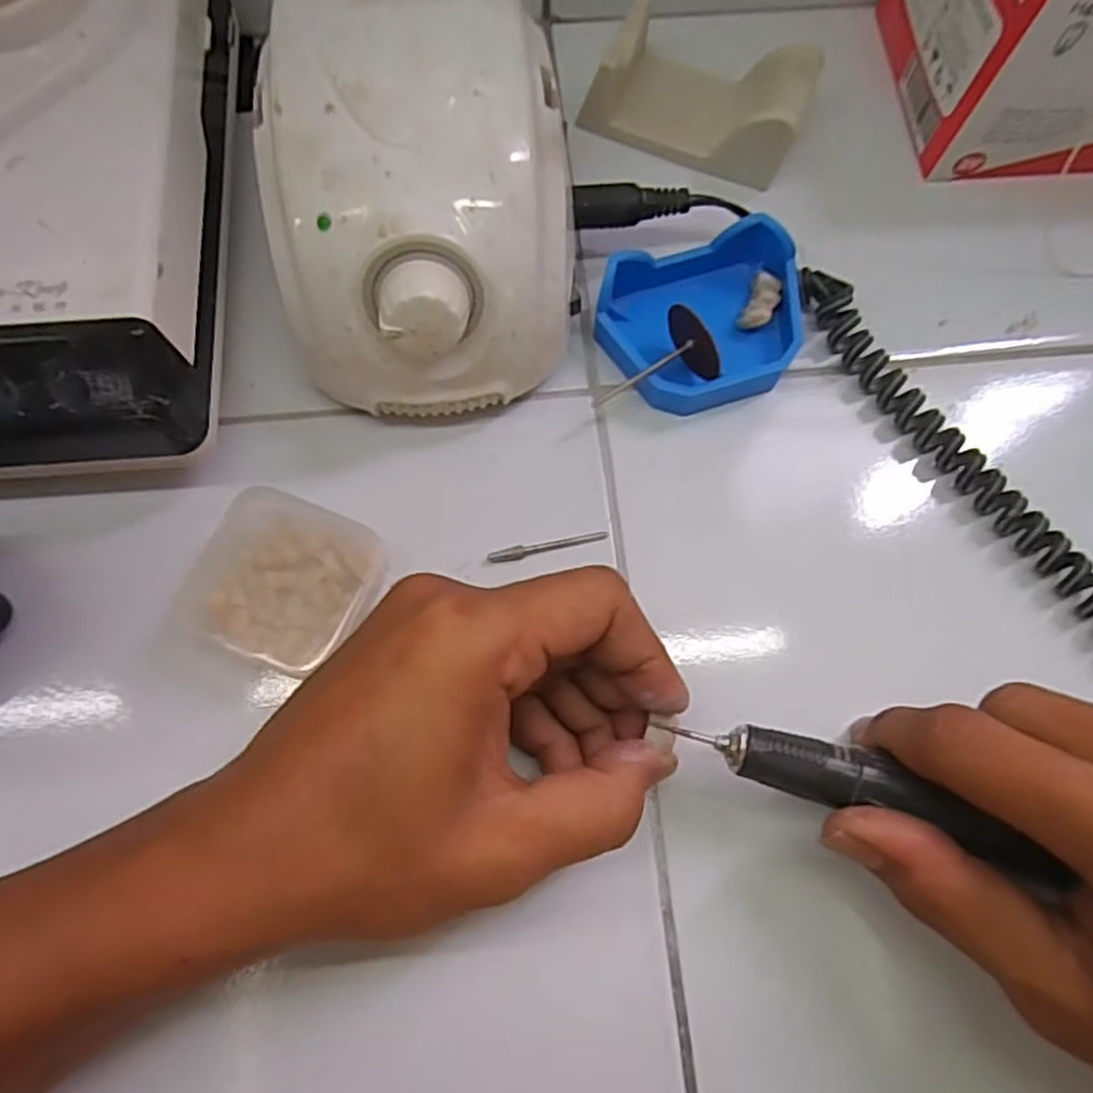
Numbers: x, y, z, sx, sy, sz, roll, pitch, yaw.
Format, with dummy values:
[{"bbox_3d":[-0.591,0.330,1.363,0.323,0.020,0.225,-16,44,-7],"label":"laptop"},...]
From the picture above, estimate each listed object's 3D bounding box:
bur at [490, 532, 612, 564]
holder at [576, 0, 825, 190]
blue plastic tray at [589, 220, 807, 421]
[{"bbox_3d":[0.001,0.000,0.266,0.044,0.004,0.005,-13,75,-5],"label":"bur"},{"bbox_3d":[0.066,-0.193,0.310,0.086,0.031,0.051,23,75,5],"label":"holder"},{"bbox_3d":[0.062,-0.086,0.282,0.079,0.026,0.063,-17,75,-6],"label":"blue plastic tray"}]

